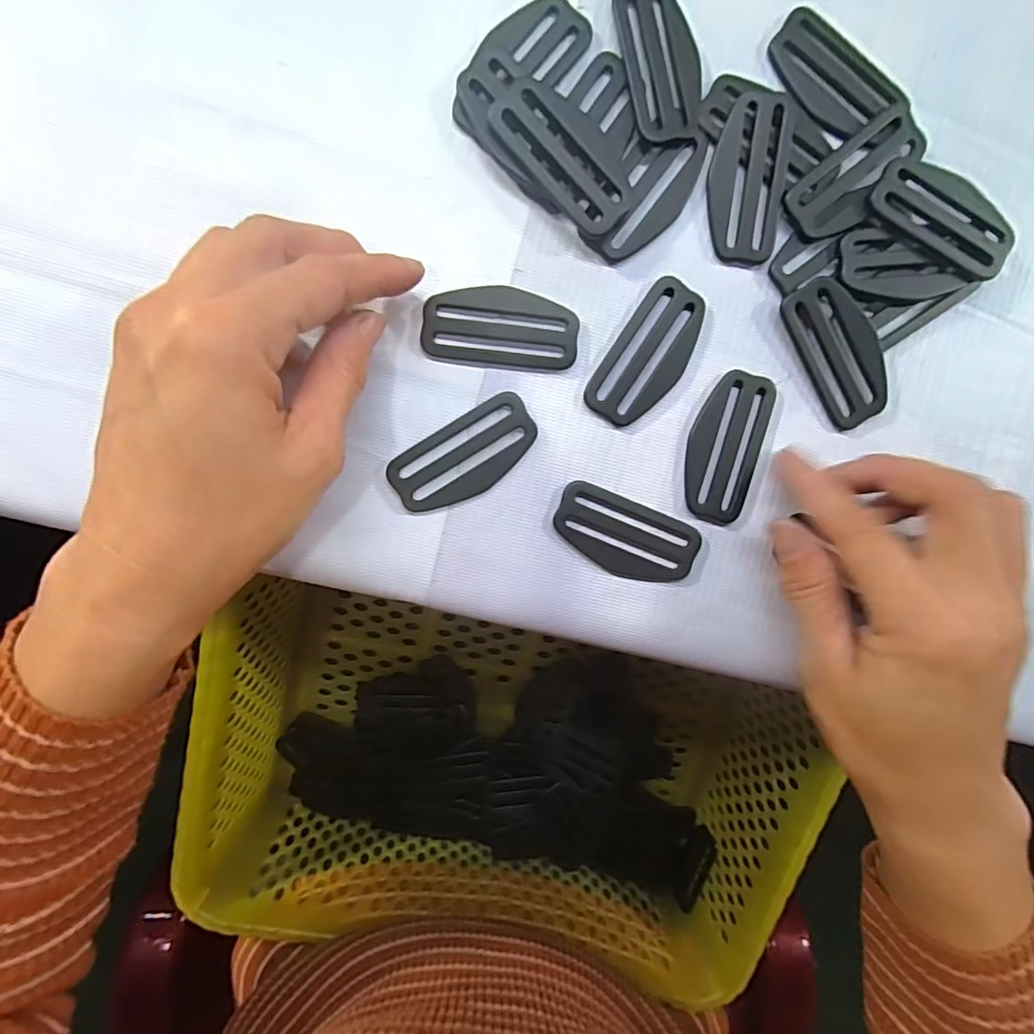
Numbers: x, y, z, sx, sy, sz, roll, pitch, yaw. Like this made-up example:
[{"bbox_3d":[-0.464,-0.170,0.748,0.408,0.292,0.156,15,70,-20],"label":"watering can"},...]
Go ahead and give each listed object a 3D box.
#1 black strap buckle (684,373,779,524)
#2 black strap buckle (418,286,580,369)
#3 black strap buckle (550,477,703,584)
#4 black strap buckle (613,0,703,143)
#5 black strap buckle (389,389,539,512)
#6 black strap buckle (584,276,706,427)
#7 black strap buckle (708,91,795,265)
[{"bbox_3d":[0.085,-0.028,0.219,0.030,0.004,0.060,12,93,-4],"label":"black strap buckle"},{"bbox_3d":[-0.006,-0.073,0.209,0.059,0.004,0.029,4,94,-4],"label":"black strap buckle"},{"bbox_3d":[0.044,0.008,0.220,0.059,0.004,0.029,22,92,-5],"label":"black strap buckle"},{"bbox_3d":[0.054,-0.170,0.203,0.028,0.006,0.058,-11,95,-3],"label":"black strap buckle"},{"bbox_3d":[-0.020,-0.023,0.213,0.059,0.004,0.029,-32,95,-1],"label":"black strap buckle"},{"bbox_3d":[0.052,-0.063,0.214,0.030,0.004,0.058,33,91,-5],"label":"black strap buckle"},{"bbox_3d":[0.089,-0.129,0.207,0.028,0.006,0.057,3,94,-4],"label":"black strap buckle"}]

